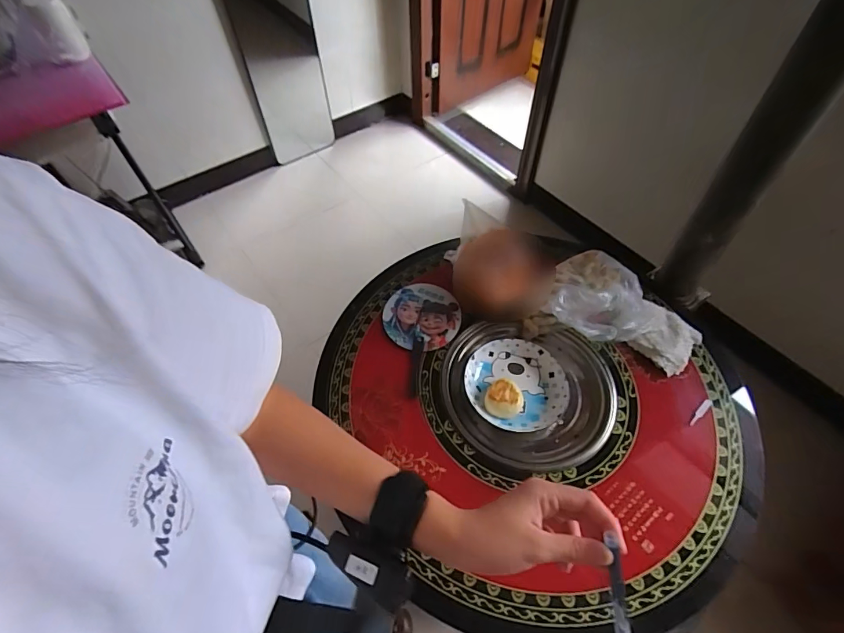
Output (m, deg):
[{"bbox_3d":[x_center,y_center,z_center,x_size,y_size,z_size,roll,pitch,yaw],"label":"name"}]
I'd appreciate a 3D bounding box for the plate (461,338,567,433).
[{"bbox_3d":[0.171,0.121,0.776,0.177,0.035,0.166,-1,54,1],"label":"plate"}]

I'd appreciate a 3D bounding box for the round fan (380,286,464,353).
[{"bbox_3d":[0.000,-0.001,0.869,0.153,0.009,0.156,-2,55,3],"label":"round fan"}]

